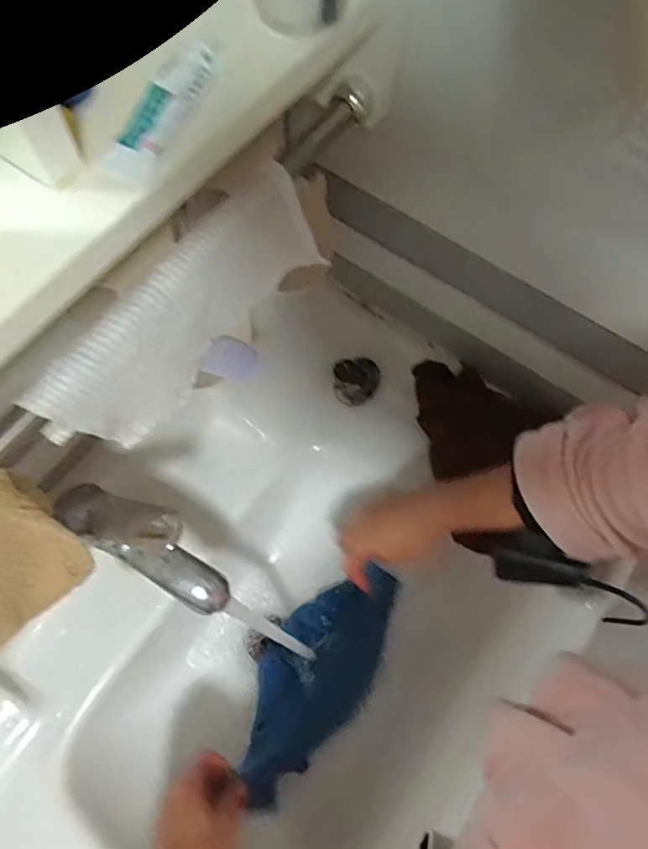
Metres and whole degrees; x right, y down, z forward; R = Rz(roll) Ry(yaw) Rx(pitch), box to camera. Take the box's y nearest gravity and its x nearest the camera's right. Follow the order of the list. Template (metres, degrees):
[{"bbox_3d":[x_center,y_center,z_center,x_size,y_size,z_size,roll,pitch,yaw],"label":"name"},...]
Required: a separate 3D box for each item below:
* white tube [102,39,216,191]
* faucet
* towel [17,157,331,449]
[{"bbox_3d":[-0.073,-0.145,0.250,0.022,0.011,0.081,23,69,7],"label":"white tube"},{"bbox_3d":[-0.134,0.094,0.427,0.129,0.081,0.047,31,70,10],"label":"faucet"},{"bbox_3d":[-0.085,-0.066,0.346,0.038,0.093,0.203,40,72,13],"label":"towel"}]

